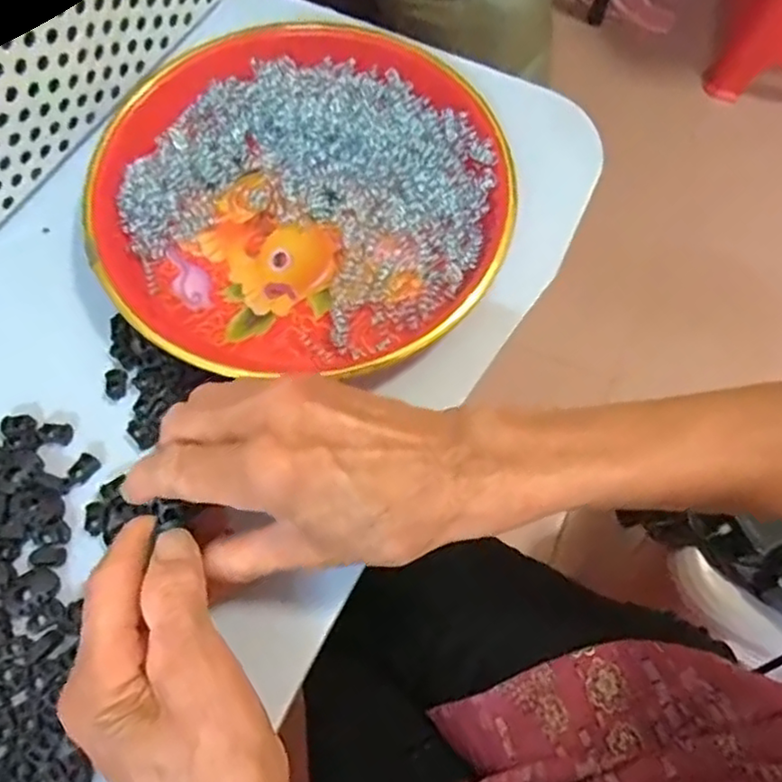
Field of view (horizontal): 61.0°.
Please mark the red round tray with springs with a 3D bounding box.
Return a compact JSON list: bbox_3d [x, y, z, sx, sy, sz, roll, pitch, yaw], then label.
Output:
[{"bbox_3d":[-0.047,-0.108,0.362,0.214,0.031,0.202,1,68,-2],"label":"red round tray with springs"}]

